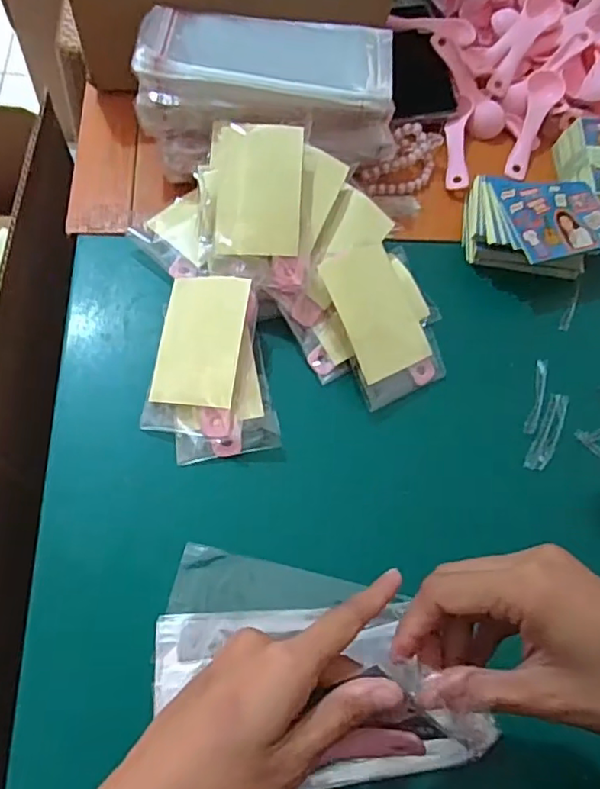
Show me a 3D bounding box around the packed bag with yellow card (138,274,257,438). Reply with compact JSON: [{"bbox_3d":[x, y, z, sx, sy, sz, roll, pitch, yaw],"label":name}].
[{"bbox_3d":[-0.068,-0.027,0.404,0.063,0.014,0.110,7,82,14],"label":"packed bag with yellow card"}]

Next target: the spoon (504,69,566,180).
[{"bbox_3d":[0.220,-0.256,0.544,0.031,0.013,0.117,21,87,9],"label":"spoon"}]

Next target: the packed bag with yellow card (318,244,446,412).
[{"bbox_3d":[0.063,-0.053,0.429,0.072,0.010,0.111,-22,92,-25],"label":"packed bag with yellow card"}]

